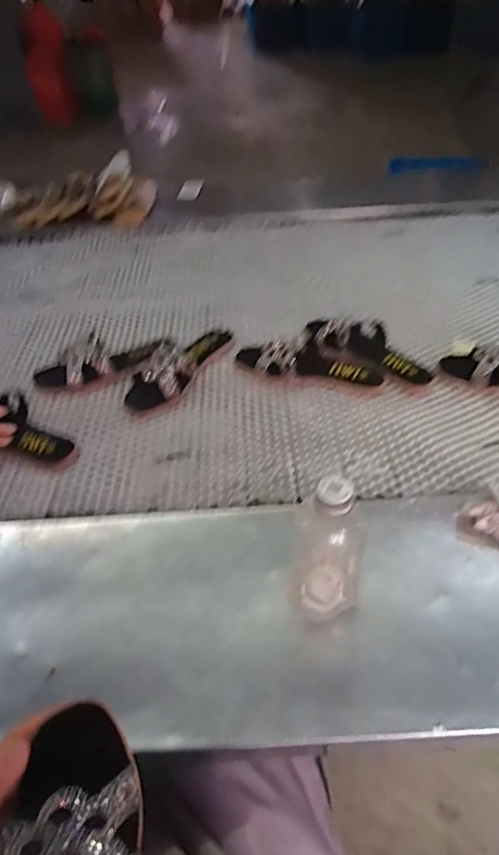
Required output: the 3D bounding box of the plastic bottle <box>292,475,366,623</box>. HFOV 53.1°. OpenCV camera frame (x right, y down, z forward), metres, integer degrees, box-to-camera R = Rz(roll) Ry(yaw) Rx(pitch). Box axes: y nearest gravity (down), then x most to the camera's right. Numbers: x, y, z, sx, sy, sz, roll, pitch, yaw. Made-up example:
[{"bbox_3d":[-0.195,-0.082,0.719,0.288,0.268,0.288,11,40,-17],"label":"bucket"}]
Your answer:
[{"bbox_3d":[0.074,0.121,0.465,0.062,0.178,0.049,12,49,15],"label":"plastic bottle"}]

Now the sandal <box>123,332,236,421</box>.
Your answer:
[{"bbox_3d":[-0.110,-0.114,0.823,0.077,0.061,0.233,23,53,24],"label":"sandal"}]

